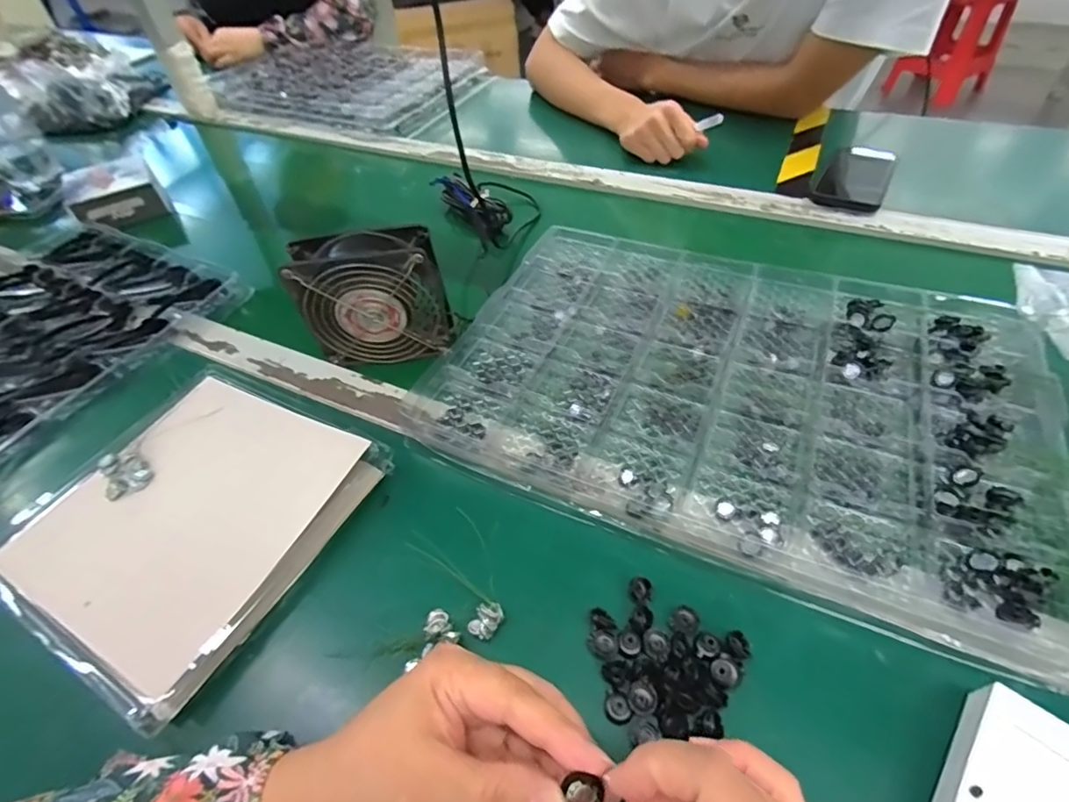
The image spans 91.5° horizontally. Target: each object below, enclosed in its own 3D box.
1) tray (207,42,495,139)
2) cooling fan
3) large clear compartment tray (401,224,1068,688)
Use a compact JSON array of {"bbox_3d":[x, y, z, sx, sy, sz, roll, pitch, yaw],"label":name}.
[{"bbox_3d":[-0.353,-0.617,0.994,0.512,0.049,0.328,22,55,24],"label":"tray"},{"bbox_3d":[-0.140,-0.092,0.460,0.116,0.104,0.048,-2,51,5],"label":"cooling fan"},{"bbox_3d":[0.157,-0.022,0.419,0.435,0.034,0.305,19,55,20],"label":"large clear compartment tray"}]

